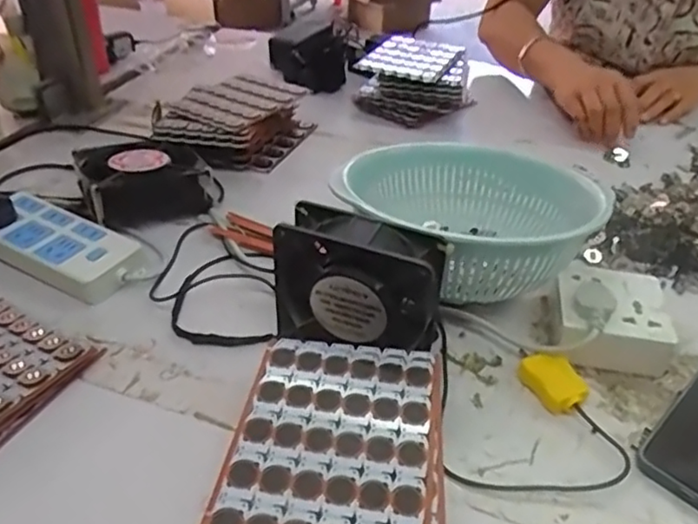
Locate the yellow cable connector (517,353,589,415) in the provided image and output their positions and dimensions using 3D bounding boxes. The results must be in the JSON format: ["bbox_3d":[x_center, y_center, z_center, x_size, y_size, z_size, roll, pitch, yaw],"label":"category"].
[{"bbox_3d":[0.156,0.092,0.467,0.031,0.027,0.050,-15,40,-21],"label":"yellow cable connector"}]

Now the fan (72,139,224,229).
[{"bbox_3d":[-0.218,-0.091,0.660,0.134,0.050,0.112,-18,41,-24],"label":"fan"}]

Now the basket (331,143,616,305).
[{"bbox_3d":[0.099,-0.030,0.546,0.193,0.119,0.203,1,37,-1],"label":"basket"}]

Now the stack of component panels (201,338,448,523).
[{"bbox_3d":[-0.005,0.128,0.374,0.122,0.061,0.157,8,38,8],"label":"stack of component panels"}]

